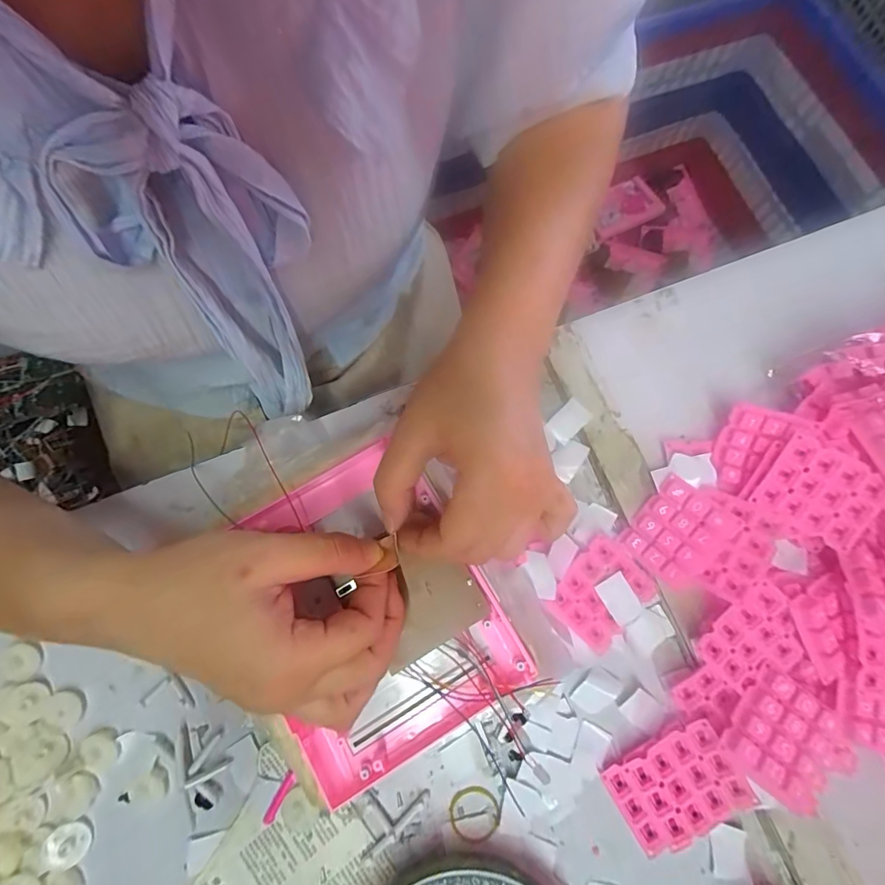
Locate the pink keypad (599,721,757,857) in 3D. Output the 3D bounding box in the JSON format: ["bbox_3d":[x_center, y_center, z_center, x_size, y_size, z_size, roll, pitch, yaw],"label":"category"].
[{"bbox_3d":[0.137,0.203,0.261,0.070,0.007,0.050,-31,78,2],"label":"pink keypad"}]

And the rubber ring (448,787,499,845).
[{"bbox_3d":[0.019,0.225,0.271,0.030,0.004,0.029,-1,74,4],"label":"rubber ring"}]

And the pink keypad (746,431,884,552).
[{"bbox_3d":[0.227,0.031,0.269,0.058,0.008,0.051,32,103,13],"label":"pink keypad"}]

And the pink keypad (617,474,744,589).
[{"bbox_3d":[0.150,0.057,0.287,0.061,0.009,0.050,-49,57,5],"label":"pink keypad"}]

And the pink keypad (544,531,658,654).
[{"bbox_3d":[0.103,0.098,0.292,0.047,0.012,0.061,43,80,8],"label":"pink keypad"}]

